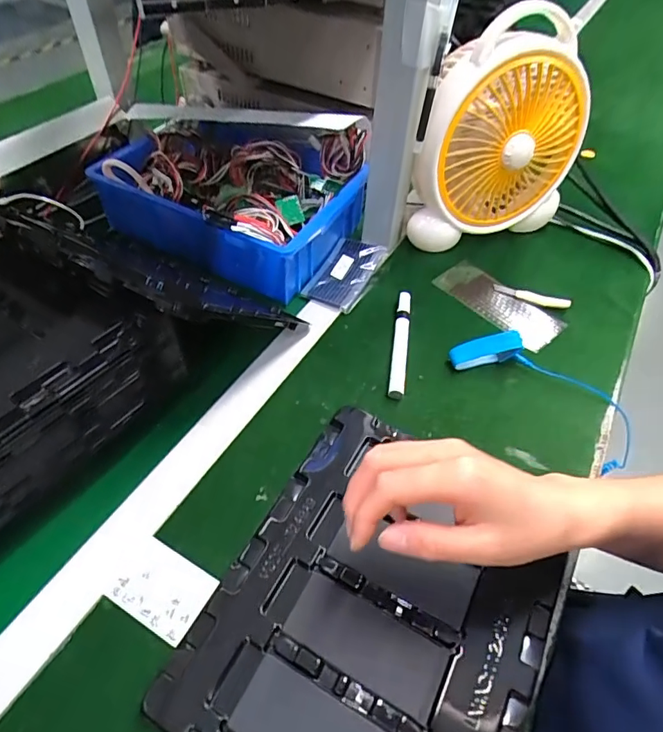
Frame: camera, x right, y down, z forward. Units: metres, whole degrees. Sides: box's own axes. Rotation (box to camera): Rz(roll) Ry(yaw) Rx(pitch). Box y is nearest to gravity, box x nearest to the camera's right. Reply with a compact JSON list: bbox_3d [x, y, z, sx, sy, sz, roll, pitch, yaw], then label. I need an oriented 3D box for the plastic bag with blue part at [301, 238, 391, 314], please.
[{"bbox_3d":[0.017,-0.112,0.588,0.061,0.021,0.106,23,59,15],"label":"plastic bag with blue part"}]

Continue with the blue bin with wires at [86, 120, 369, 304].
[{"bbox_3d":[-0.129,-0.223,0.604,0.302,0.108,0.201,24,54,14],"label":"blue bin with wires"}]

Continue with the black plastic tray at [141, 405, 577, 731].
[{"bbox_3d":[0.038,0.174,0.354,0.222,0.017,0.262,26,55,16],"label":"black plastic tray"}]

